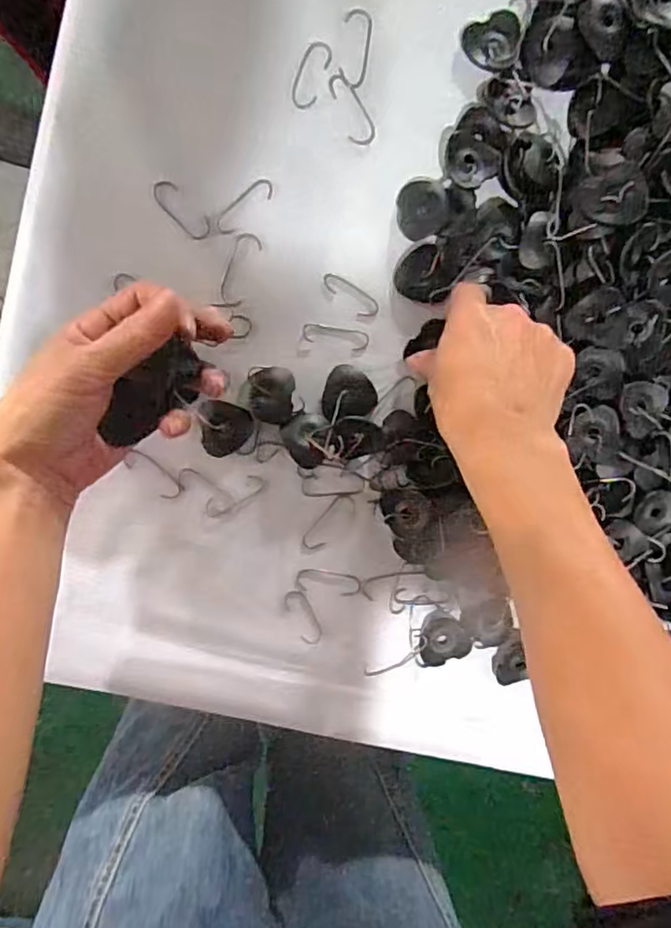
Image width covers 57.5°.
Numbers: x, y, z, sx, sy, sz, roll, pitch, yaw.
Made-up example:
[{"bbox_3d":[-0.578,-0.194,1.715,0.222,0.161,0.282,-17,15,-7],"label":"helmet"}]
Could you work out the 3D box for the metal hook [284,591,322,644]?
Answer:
[{"bbox_3d":[-0.022,0.106,0.419,0.016,0.004,0.041,-28,100,-2],"label":"metal hook"}]

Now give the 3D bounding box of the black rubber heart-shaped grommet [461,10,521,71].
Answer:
[{"bbox_3d":[0.097,-0.257,0.373,0.034,0.004,0.031,-1,98,-6],"label":"black rubber heart-shaped grommet"}]

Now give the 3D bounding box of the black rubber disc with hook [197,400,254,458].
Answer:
[{"bbox_3d":[-0.070,-0.022,0.392,0.033,0.006,0.035,-1,98,-6],"label":"black rubber disc with hook"}]

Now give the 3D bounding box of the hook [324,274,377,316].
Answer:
[{"bbox_3d":[0.010,-0.109,0.393,0.040,0.004,0.014,40,92,-10],"label":"hook"}]

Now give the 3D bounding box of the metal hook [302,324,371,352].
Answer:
[{"bbox_3d":[0.000,-0.083,0.397,0.043,0.004,0.014,11,96,-8],"label":"metal hook"}]

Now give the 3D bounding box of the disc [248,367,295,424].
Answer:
[{"bbox_3d":[-0.040,-0.044,0.391,0.028,0.008,0.035,-4,98,-6],"label":"disc"}]

